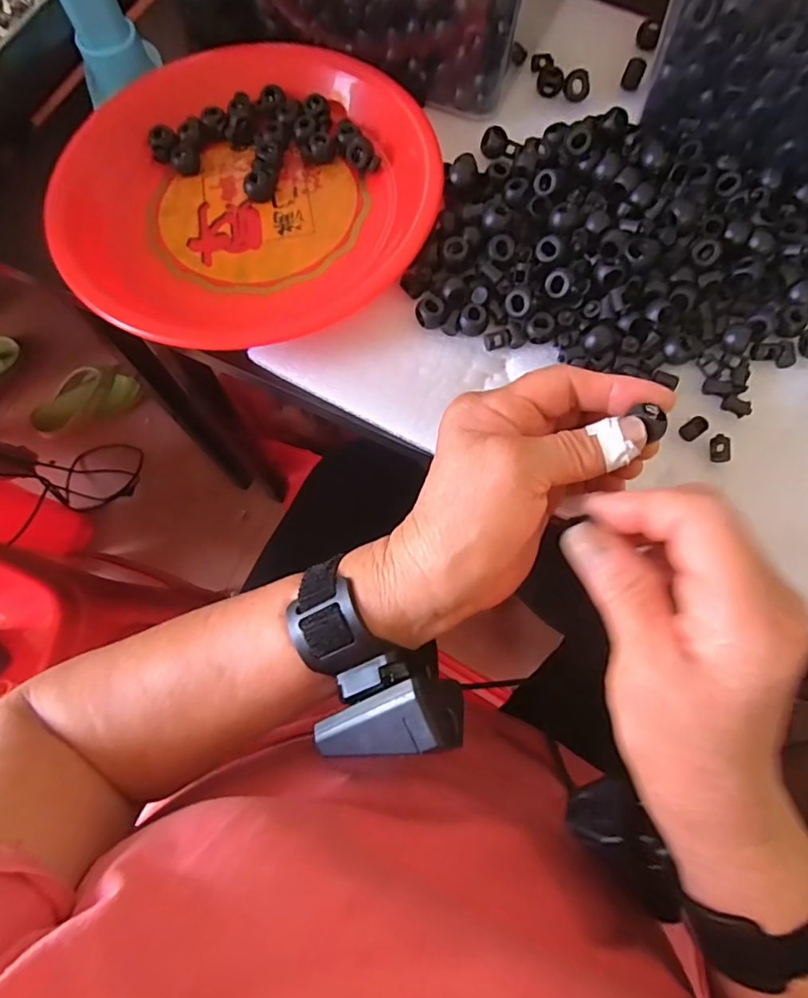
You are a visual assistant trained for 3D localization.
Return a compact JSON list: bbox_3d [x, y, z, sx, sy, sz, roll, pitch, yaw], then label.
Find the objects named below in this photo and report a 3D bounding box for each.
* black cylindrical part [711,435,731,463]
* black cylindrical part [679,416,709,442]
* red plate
[{"bbox_3d":[0.170,-0.027,0.290,0.009,0.006,0.015,1,73,0],"label":"black cylindrical part"},{"bbox_3d":[0.158,-0.039,0.295,0.015,0.006,0.010,-38,77,-11],"label":"black cylindrical part"},{"bbox_3d":[-0.097,-0.198,0.338,0.223,0.028,0.210,0,73,0],"label":"red plate"}]

